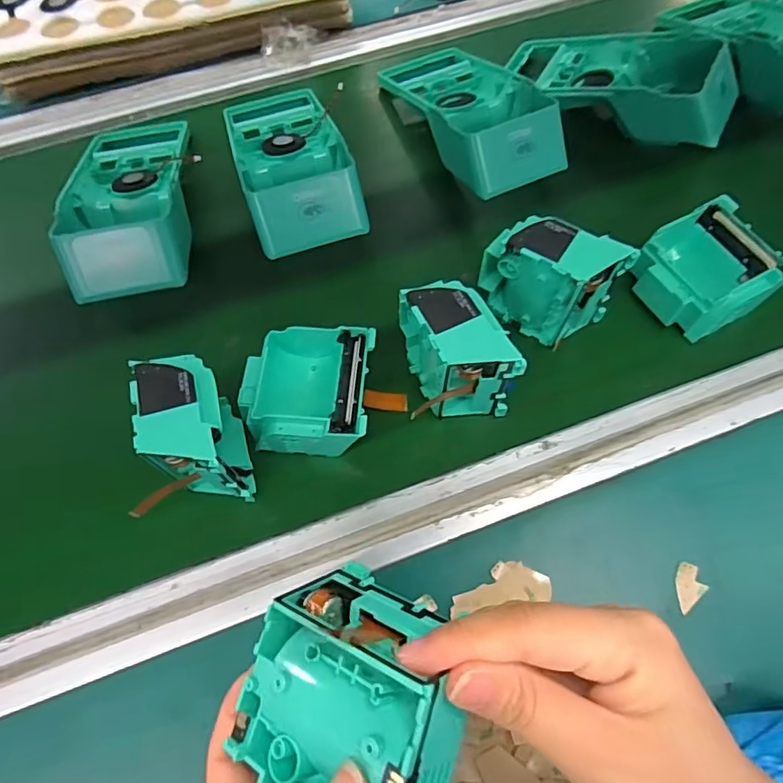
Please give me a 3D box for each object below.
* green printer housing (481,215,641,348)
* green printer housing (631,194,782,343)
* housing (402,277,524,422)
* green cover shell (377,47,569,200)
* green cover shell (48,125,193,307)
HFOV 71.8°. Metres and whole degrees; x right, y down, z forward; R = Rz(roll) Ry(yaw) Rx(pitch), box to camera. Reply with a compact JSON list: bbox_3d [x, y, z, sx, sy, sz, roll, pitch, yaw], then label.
[{"bbox_3d":[0.101,-0.069,0.354,0.079,0.085,0.037,30,69,14],"label":"green printer housing"},{"bbox_3d":[0.216,-0.082,0.373,0.080,0.036,0.074,-28,67,-11],"label":"green printer housing"},{"bbox_3d":[0.036,-0.020,0.334,0.047,0.088,0.077,-24,67,-9],"label":"housing"},{"bbox_3d":[0.060,-0.234,0.444,0.096,0.059,0.196,-21,66,-8],"label":"green cover shell"},{"bbox_3d":[-0.198,-0.153,0.412,0.087,0.057,0.196,-10,65,-3],"label":"green cover shell"}]

